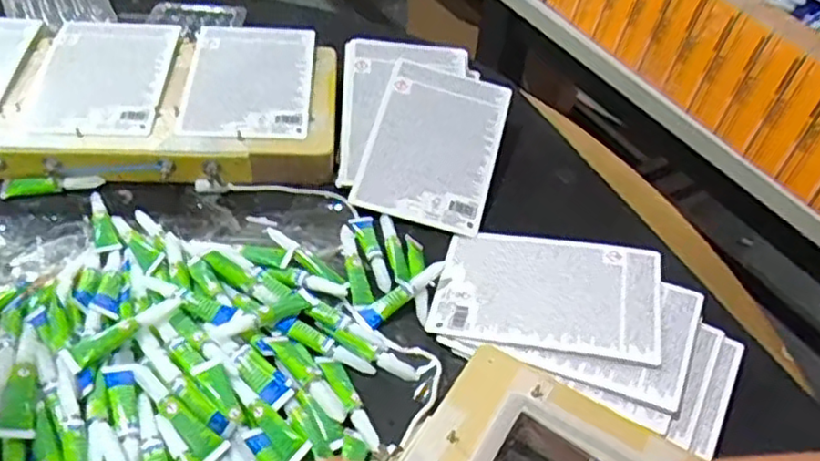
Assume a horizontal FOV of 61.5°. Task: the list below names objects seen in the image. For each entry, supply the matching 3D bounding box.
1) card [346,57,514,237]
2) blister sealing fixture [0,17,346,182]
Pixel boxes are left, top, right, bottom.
[{"bbox_3d":[0.024,-0.082,0.635,0.115,0.008,0.164,16,64,1],"label":"card"},{"bbox_3d":[-0.282,-0.130,0.651,0.431,0.042,0.203,2,46,-4],"label":"blister sealing fixture"}]

